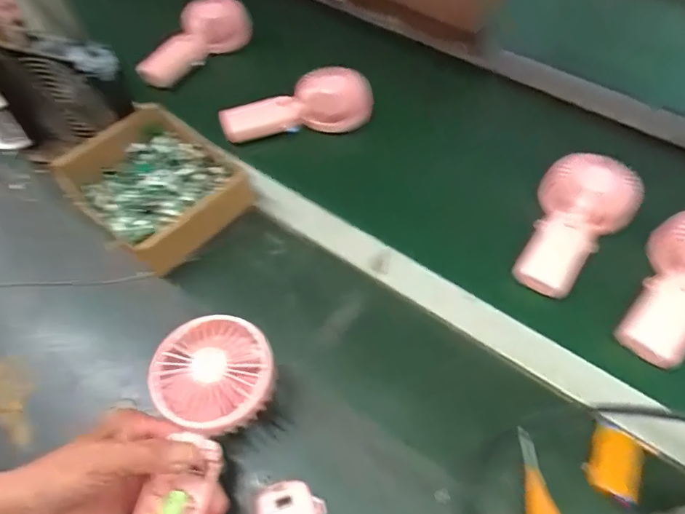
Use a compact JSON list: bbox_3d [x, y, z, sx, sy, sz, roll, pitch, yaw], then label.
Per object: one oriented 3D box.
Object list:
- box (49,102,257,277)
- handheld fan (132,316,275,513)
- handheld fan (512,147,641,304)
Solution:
[{"bbox_3d":[-0.206,-0.078,0.525,0.180,0.055,0.147,36,63,23],"label":"box"},{"bbox_3d":[-0.109,0.134,0.347,0.085,0.027,0.183,9,67,7],"label":"handheld fan"},{"bbox_3d":[0.244,-0.032,0.507,0.093,0.043,0.173,32,74,21],"label":"handheld fan"}]

